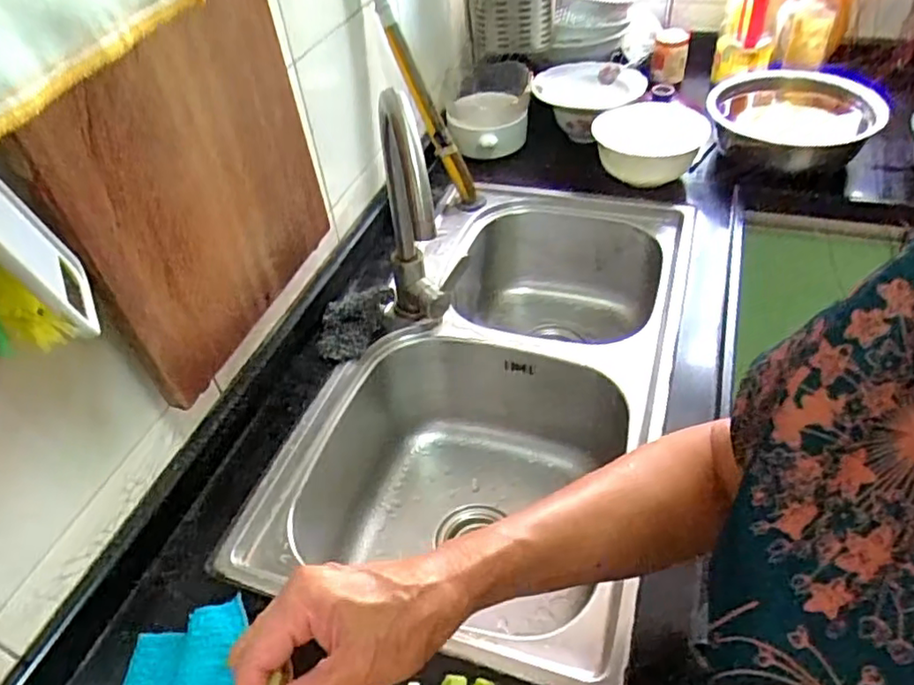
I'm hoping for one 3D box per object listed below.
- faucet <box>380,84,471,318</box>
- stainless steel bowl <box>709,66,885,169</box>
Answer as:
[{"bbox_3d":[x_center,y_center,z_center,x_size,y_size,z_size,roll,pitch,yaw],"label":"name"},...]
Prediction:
[{"bbox_3d":[-0.053,-0.157,0.805,0.110,0.340,0.104,-7,45,-1],"label":"faucet"},{"bbox_3d":[0.585,-0.384,1.141,0.259,0.114,0.293,14,48,19],"label":"stainless steel bowl"}]

